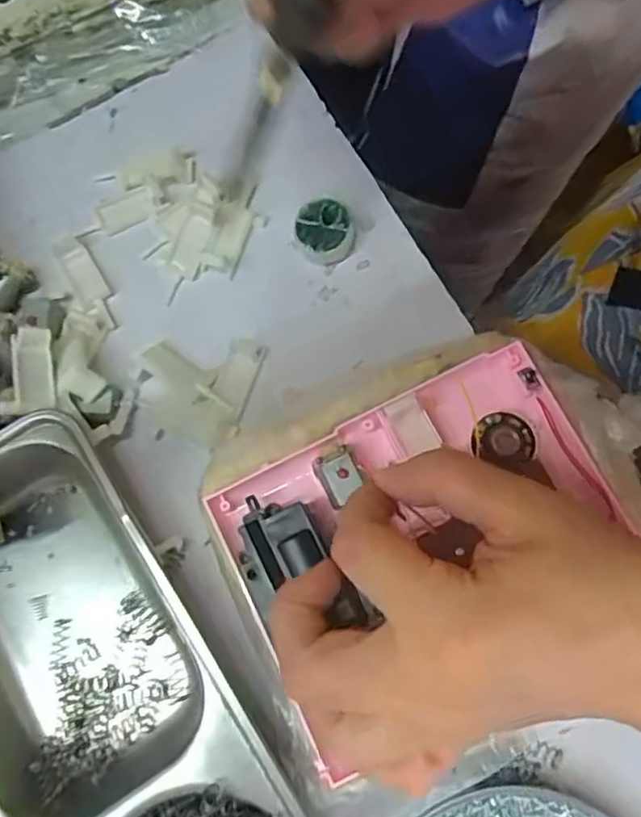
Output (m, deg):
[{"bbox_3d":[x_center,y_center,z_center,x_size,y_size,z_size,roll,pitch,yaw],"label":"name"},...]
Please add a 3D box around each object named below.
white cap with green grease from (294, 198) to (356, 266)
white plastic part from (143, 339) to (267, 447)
[{"bbox_3d":[0.002,-0.097,0.348,0.030,0.018,0.031,0,75,2],"label":"white cap with green grease"},{"bbox_3d":[-0.058,-0.009,0.329,0.057,0.013,0.051,-5,75,1],"label":"white plastic part"}]

